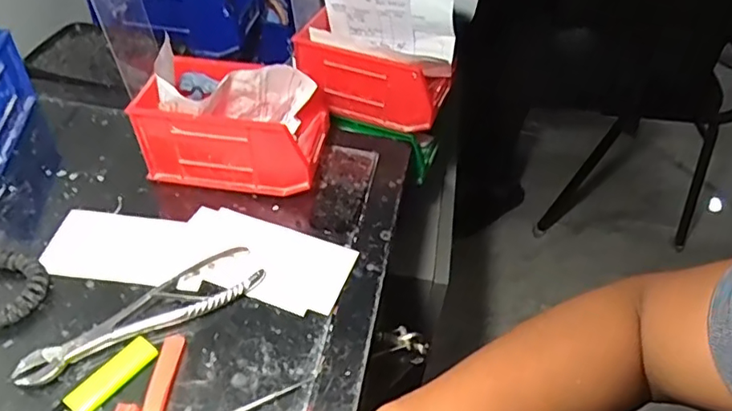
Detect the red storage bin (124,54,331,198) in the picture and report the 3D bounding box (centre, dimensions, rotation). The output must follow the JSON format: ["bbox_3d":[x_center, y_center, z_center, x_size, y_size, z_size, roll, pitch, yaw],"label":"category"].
[{"bbox_3d":[-0.131,-0.076,0.576,0.172,0.093,0.092,9,46,3],"label":"red storage bin"}]

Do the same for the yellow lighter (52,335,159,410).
[{"bbox_3d":[-0.189,0.131,0.421,0.024,0.009,0.080,27,49,19],"label":"yellow lighter"}]

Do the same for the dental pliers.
[{"bbox_3d":[-0.178,0.090,0.465,0.196,0.014,0.049,-27,54,-28],"label":"dental pliers"}]

